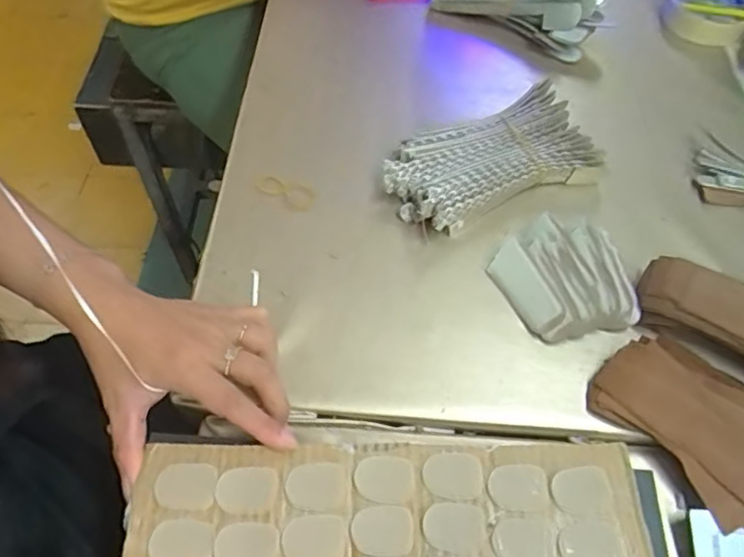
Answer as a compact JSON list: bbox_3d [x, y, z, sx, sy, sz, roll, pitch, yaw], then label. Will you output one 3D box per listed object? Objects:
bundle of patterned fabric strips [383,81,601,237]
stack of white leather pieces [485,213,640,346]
[{"bbox_3d":[0.096,-0.095,0.480,0.171,0.031,0.085,-21,62,-14],"label":"bundle of patterned fabric strips"},{"bbox_3d":[0.139,-0.001,0.427,0.089,0.028,0.090,-10,60,-8],"label":"stack of white leather pieces"}]

